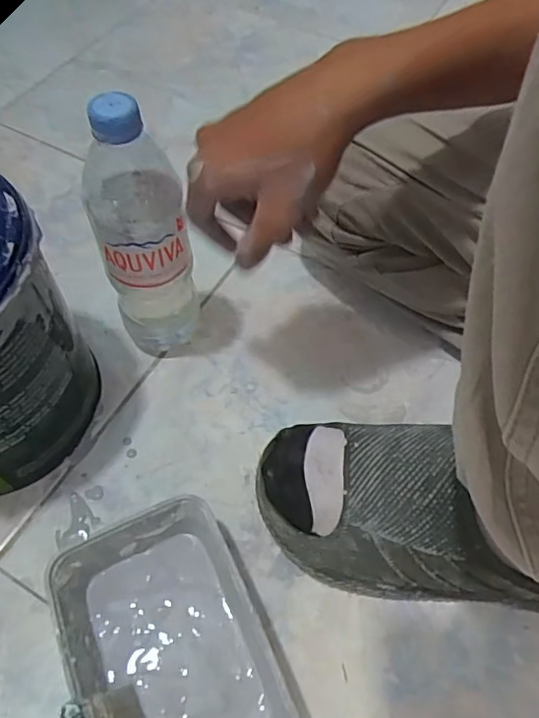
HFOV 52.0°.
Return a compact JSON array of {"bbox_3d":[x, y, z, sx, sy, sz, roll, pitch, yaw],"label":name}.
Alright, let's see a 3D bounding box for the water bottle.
[{"bbox_3d":[-0.095,-0.087,0.425,0.066,0.233,0.059,-17,61,-9],"label":"water bottle"}]

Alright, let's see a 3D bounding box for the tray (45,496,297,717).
[{"bbox_3d":[-0.064,0.192,0.364,0.114,0.054,0.169,-24,62,-13],"label":"tray"}]

